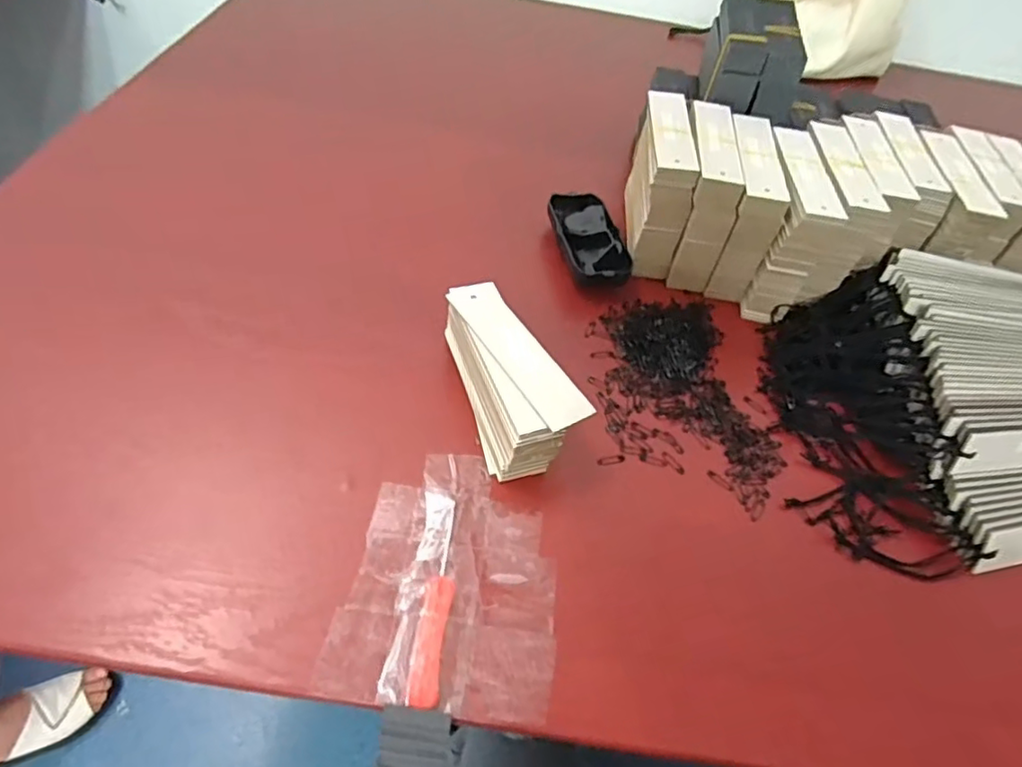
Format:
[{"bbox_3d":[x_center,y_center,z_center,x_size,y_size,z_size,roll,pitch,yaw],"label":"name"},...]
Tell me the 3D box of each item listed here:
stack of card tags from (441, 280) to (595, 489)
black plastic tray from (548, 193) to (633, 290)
[{"bbox_3d":[-0.005,-0.003,0.399,0.062,0.060,0.129,-19,58,-24],"label":"stack of card tags"},{"bbox_3d":[0.066,-0.124,0.522,0.048,0.026,0.104,-7,57,-10],"label":"black plastic tray"}]

